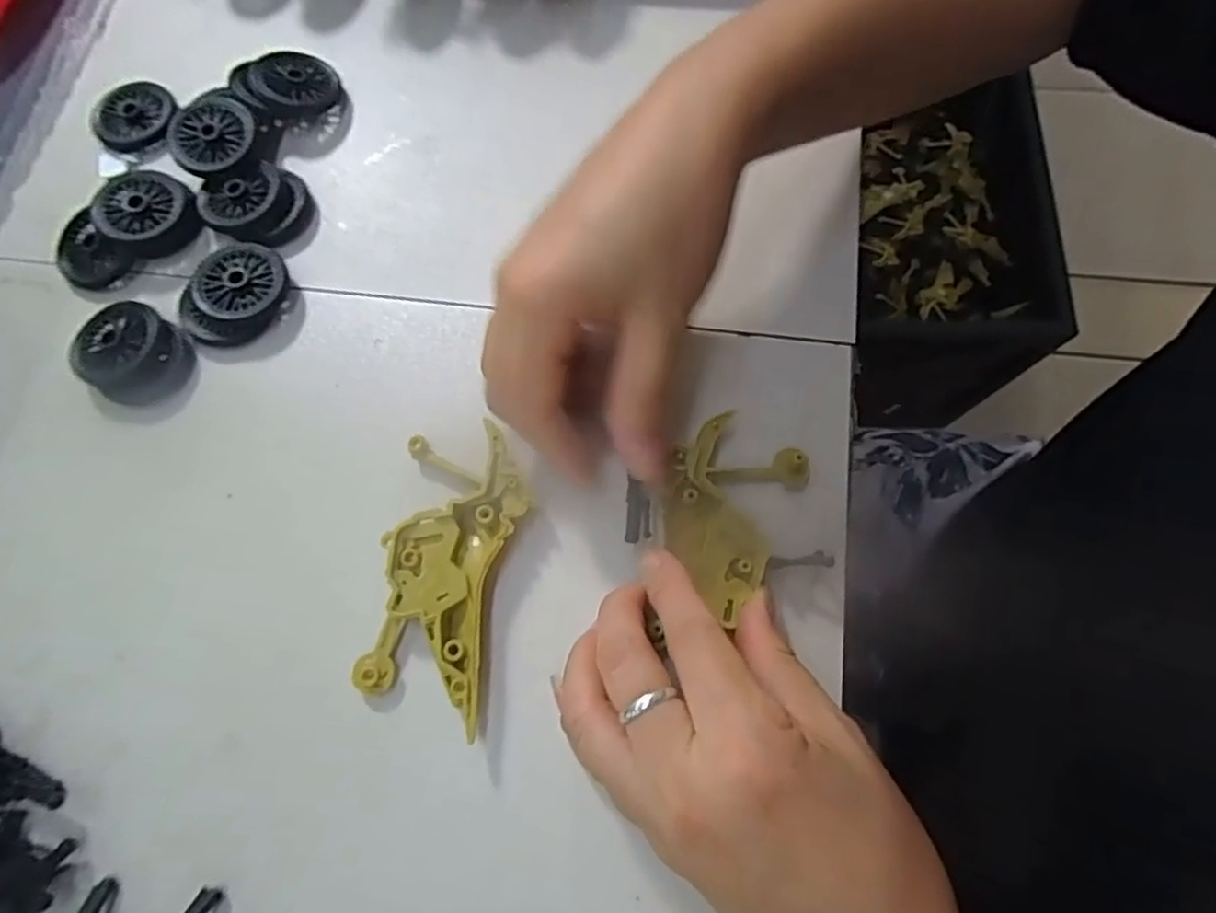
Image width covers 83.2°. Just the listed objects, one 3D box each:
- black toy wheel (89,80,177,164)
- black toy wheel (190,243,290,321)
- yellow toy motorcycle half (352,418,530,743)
[{"bbox_3d":[-0.219,-0.155,0.315,0.033,0.010,0.040,-2,71,1],"label":"black toy wheel"},{"bbox_3d":[-0.151,-0.071,0.285,0.035,0.011,0.036,-1,71,2],"label":"black toy wheel"},{"bbox_3d":[-0.057,0.039,0.244,0.046,0.014,0.097,8,71,4],"label":"yellow toy motorcycle half"}]

